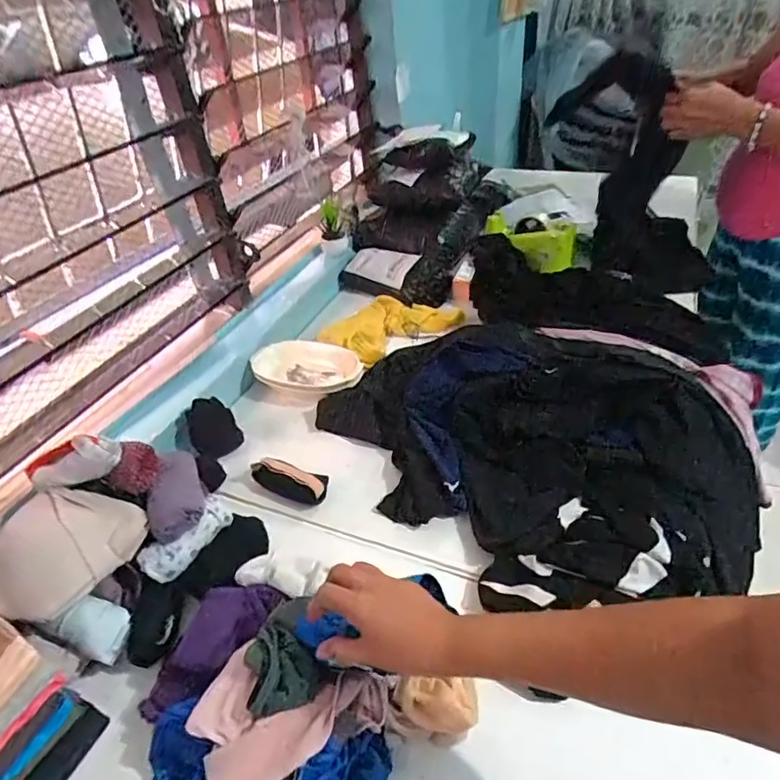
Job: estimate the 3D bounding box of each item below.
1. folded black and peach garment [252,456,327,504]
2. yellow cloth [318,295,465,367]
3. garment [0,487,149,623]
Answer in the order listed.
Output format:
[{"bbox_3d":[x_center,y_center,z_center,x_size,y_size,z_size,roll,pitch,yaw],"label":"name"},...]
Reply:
[{"bbox_3d":[-0.138,0.121,0.731,0.107,0.039,0.038,6,41,14],"label":"folded black and peach garment"},{"bbox_3d":[0.003,-0.120,1.008,0.224,0.023,0.159,-34,47,-30],"label":"yellow cloth"},{"bbox_3d":[-0.331,0.168,0.551,0.115,0.040,0.134,28,50,-12],"label":"garment"}]

